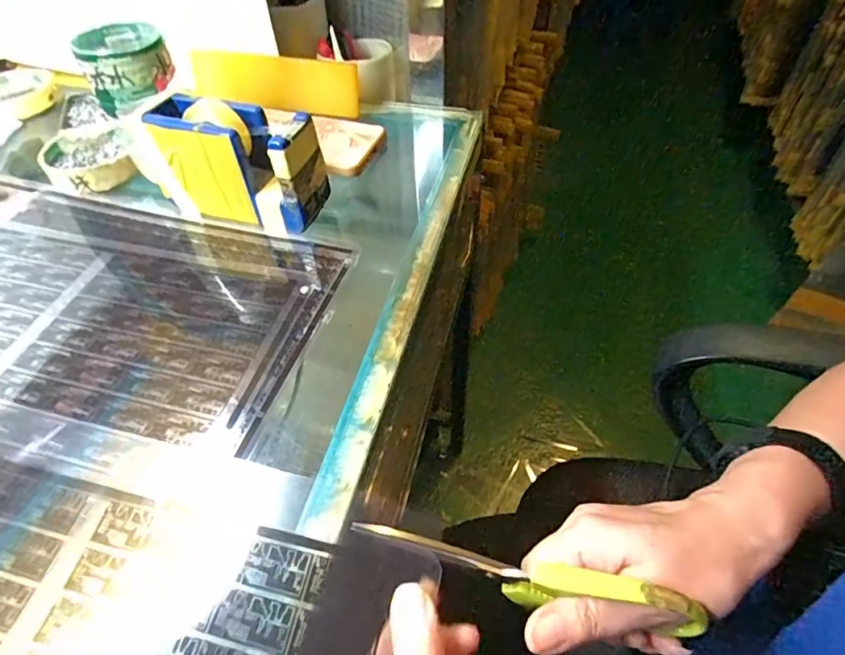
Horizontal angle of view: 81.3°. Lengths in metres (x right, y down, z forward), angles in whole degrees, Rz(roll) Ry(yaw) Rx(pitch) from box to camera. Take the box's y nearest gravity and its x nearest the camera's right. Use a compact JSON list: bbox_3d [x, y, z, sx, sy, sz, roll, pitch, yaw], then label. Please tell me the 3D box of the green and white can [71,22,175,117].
[{"bbox_3d":[-0.233,-0.208,0.390,0.063,0.041,0.073,-25,54,-16],"label":"green and white can"}]

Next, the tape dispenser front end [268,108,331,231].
[{"bbox_3d":[-0.091,-0.115,0.369,0.018,0.075,0.046,15,54,15],"label":"tape dispenser front end"}]

